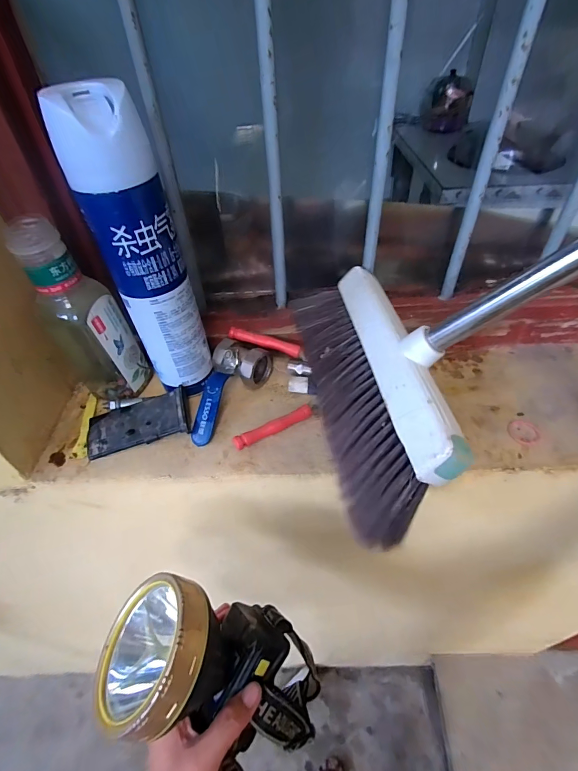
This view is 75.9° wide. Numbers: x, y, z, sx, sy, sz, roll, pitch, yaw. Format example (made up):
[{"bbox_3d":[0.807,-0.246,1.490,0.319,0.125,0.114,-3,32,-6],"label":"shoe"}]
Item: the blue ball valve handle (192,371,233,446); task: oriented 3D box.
[{"bbox_3d":[-0.084,0.023,0.394,0.023,0.012,0.080,10,77,14],"label":"blue ball valve handle"}]

